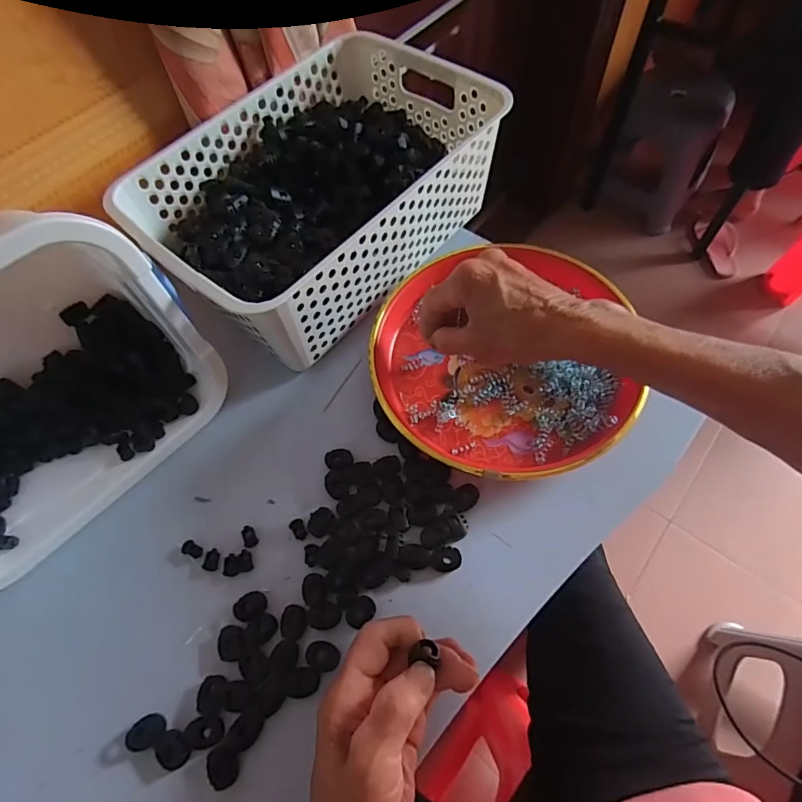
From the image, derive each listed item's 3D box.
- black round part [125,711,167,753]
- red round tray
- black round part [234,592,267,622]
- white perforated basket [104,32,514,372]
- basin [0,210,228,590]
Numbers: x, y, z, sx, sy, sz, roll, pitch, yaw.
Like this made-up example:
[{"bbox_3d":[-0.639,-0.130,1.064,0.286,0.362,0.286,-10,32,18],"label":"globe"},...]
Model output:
[{"bbox_3d":[-0.159,0.208,0.297,0.023,0.008,0.018,-17,62,-6],"label":"black round part"},{"bbox_3d":[0.080,-0.040,0.396,0.204,0.029,0.213,-2,62,3],"label":"red round tray"},{"bbox_3d":[-0.106,0.143,0.330,0.021,0.006,0.017,-30,64,-12],"label":"black round part"},{"bbox_3d":[-0.070,-0.189,0.433,0.197,0.101,0.299,37,70,21],"label":"white perforated basket"},{"bbox_3d":[-0.276,-0.009,0.323,0.147,0.177,0.247,37,70,21],"label":"basin"}]

